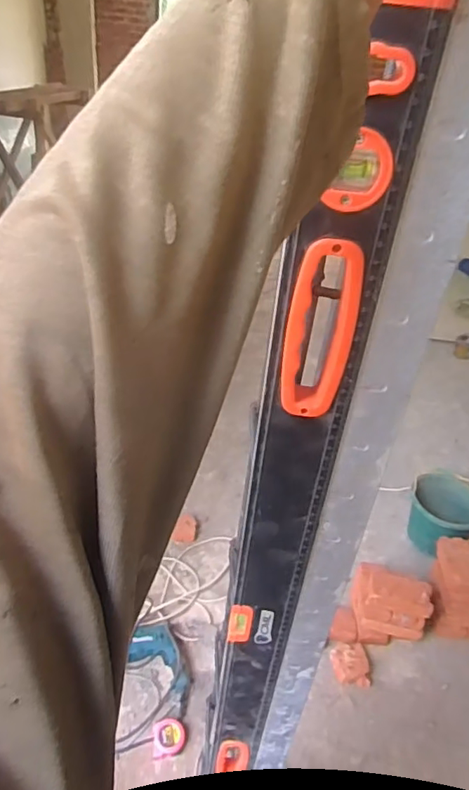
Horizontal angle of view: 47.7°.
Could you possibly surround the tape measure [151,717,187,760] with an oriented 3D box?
[{"bbox_3d":[-0.181,0.949,1.470,0.101,0.058,0.090,-5,36,-17],"label":"tape measure"}]

